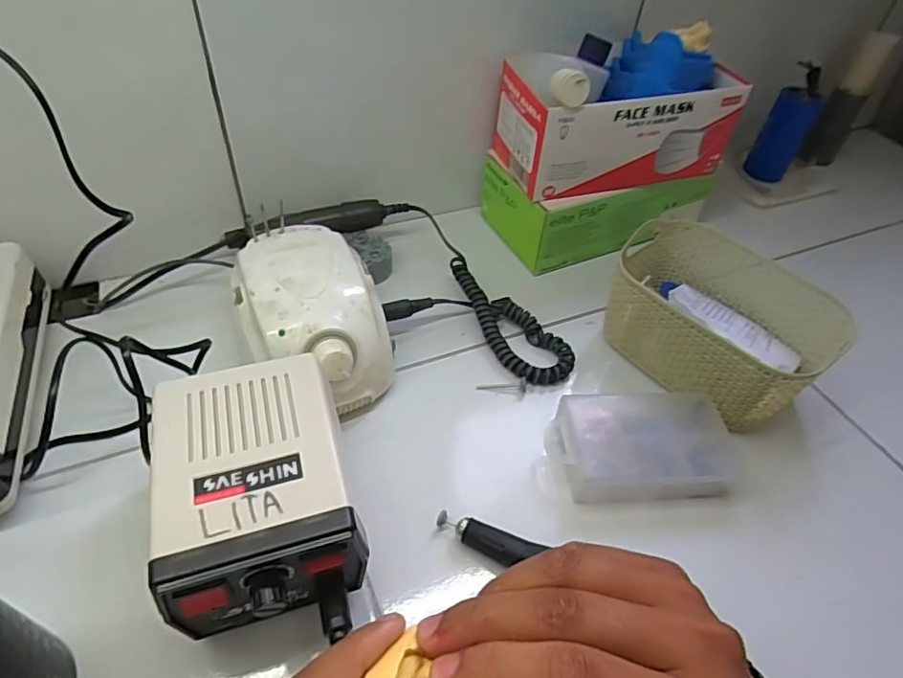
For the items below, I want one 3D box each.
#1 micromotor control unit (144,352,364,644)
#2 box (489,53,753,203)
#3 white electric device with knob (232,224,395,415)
[{"bbox_3d":[-0.110,0.096,0.328,0.097,0.090,0.134,-10,49,-15],"label":"micromotor control unit"},{"bbox_3d":[0.154,-0.206,0.516,0.203,0.100,0.095,-9,48,-14],"label":"box"},{"bbox_3d":[-0.107,-0.014,0.432,0.101,0.086,0.139,-18,51,-21],"label":"white electric device with knob"}]

